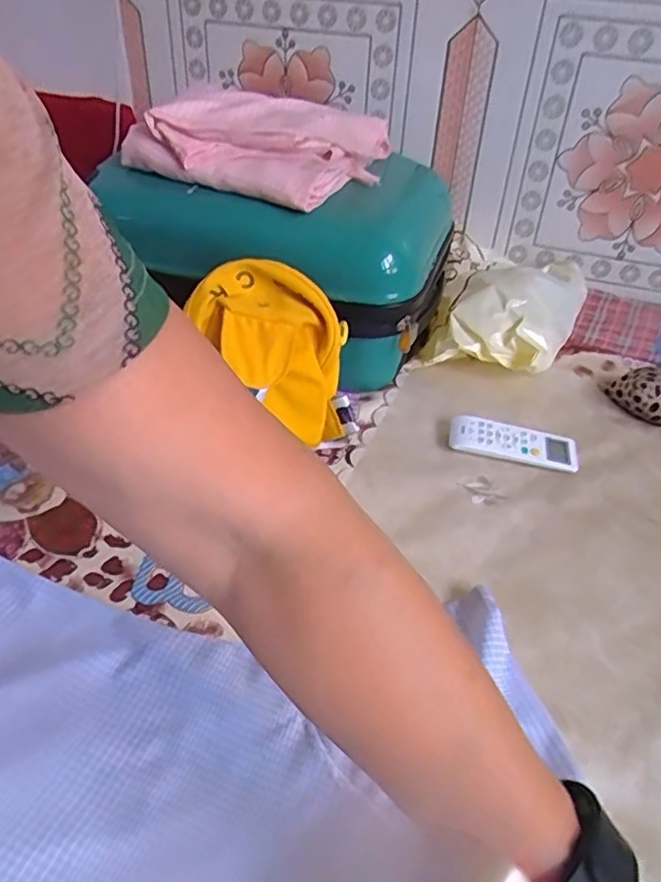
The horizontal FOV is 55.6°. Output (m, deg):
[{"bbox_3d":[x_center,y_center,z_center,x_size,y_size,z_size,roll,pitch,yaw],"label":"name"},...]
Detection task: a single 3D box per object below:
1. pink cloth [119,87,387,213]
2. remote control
[{"bbox_3d":[-0.069,-0.325,0.680,0.234,0.056,0.188,13,41,12],"label":"pink cloth"},{"bbox_3d":[0.193,0.002,0.663,0.130,0.025,0.041,10,40,6],"label":"remote control"}]

